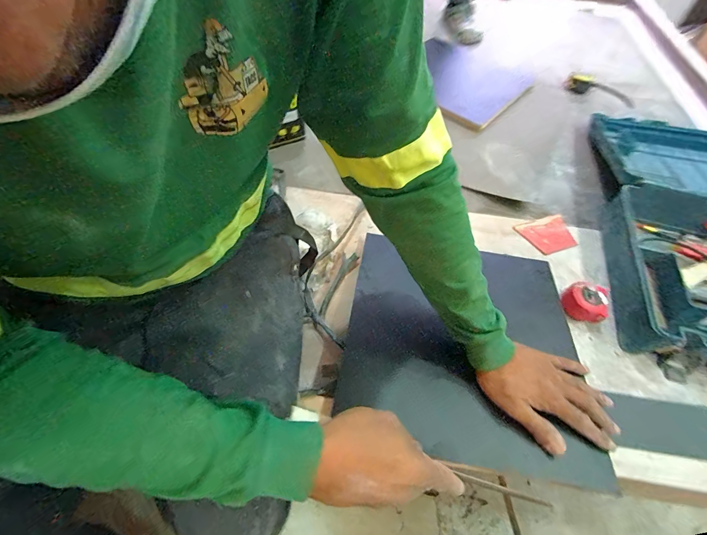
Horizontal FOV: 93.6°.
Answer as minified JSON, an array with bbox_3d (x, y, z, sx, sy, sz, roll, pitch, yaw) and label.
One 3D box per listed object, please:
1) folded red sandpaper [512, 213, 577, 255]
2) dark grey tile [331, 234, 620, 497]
[{"bbox_3d":[0.407,-0.068,0.695,0.111,0.013,0.087,-14,58,-12],"label":"folded red sandpaper"},{"bbox_3d":[0.171,0.103,0.523,0.349,0.012,0.361,9,49,2],"label":"dark grey tile"}]

